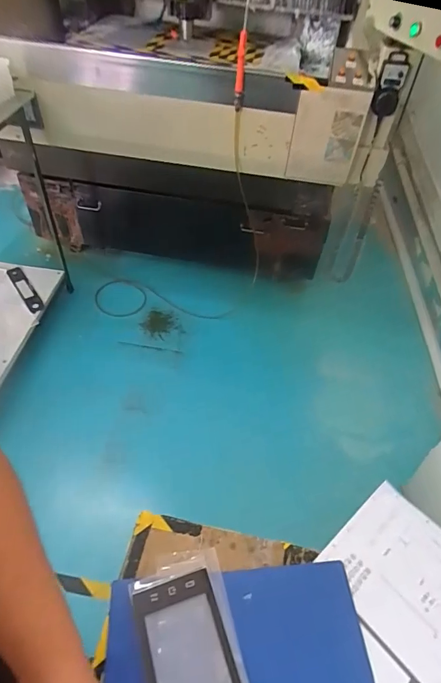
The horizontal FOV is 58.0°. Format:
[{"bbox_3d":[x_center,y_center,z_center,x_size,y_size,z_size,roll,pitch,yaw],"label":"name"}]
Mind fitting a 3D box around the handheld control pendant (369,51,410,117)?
[{"bbox_3d":[0.505,-0.762,1.186,0.075,0.157,0.044,15,47,7],"label":"handheld control pendant"}]

